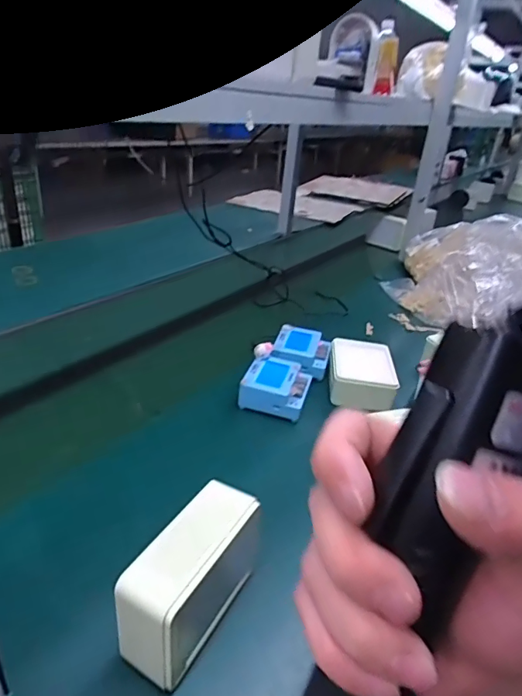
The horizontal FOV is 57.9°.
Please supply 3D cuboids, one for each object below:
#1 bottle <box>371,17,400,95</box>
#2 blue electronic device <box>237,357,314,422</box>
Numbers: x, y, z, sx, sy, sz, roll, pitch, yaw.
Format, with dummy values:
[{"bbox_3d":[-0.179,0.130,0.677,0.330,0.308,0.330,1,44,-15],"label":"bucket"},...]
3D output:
[{"bbox_3d":[0.358,-0.826,1.340,0.064,0.179,0.046,5,2,-3],"label":"bottle"},{"bbox_3d":[0.027,0.061,0.764,0.096,0.051,0.105,14,29,13],"label":"blue electronic device"}]

